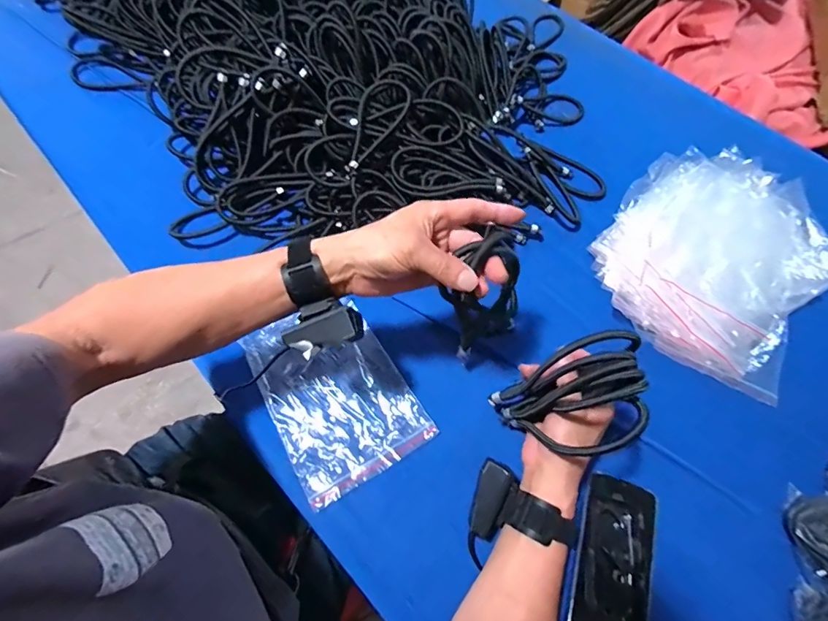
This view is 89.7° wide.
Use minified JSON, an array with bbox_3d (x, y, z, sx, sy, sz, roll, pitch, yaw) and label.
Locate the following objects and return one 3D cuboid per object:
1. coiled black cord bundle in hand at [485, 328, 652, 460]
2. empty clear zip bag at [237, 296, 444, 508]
[{"bbox_3d":[0.137,0.093,0.408,0.051,0.181,0.103,19,60,-18],"label":"coiled black cord bundle in hand"},{"bbox_3d":[-0.094,0.093,0.500,0.152,0.017,0.219,-27,67,-19],"label":"empty clear zip bag"}]

